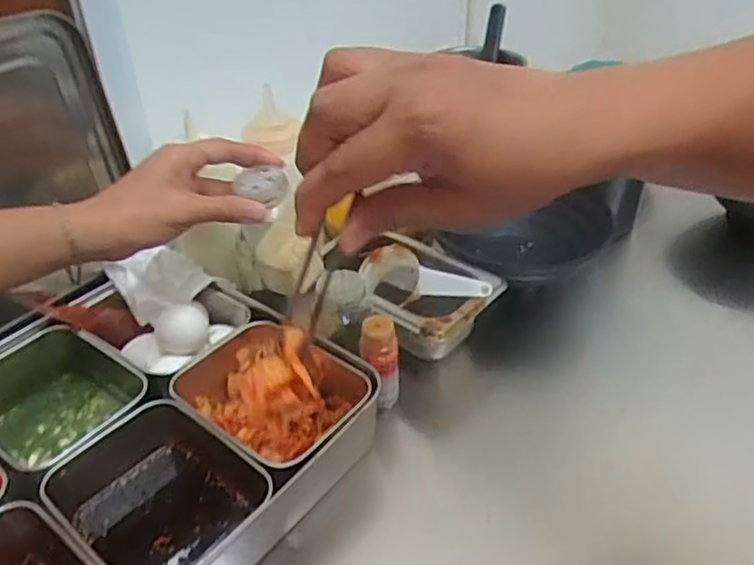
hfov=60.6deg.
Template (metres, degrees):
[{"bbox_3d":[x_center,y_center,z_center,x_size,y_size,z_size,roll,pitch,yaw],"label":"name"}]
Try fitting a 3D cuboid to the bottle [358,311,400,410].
[{"bbox_3d":[0.002,0.066,0.516,0.029,0.082,0.025,-18,34,-23],"label":"bottle"}]

